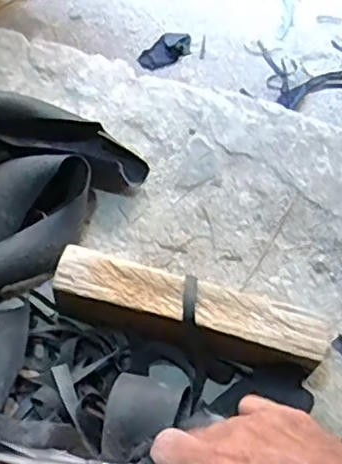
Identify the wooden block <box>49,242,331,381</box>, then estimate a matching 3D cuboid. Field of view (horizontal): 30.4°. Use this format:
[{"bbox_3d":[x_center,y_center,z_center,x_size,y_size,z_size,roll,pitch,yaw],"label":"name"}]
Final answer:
[{"bbox_3d":[0.021,0.094,0.716,0.308,0.063,0.068,14,59,5],"label":"wooden block"}]

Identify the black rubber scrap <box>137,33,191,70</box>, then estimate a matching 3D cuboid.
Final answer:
[{"bbox_3d":[-0.007,-0.398,1.395,0.063,0.032,0.140,38,64,18],"label":"black rubber scrap"}]

